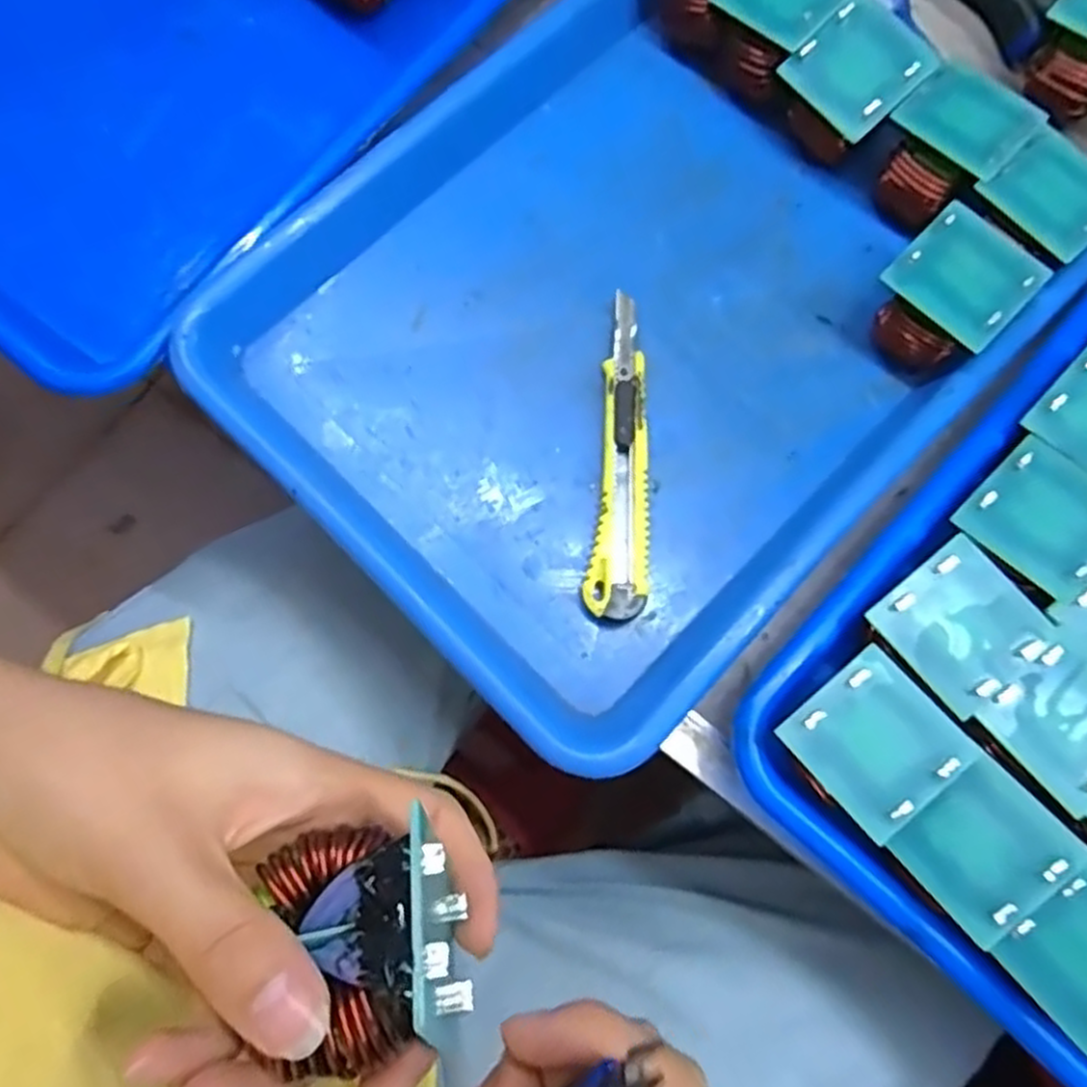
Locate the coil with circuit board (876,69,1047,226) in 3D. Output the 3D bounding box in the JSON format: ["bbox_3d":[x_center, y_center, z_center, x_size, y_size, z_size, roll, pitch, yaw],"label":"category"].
[{"bbox_3d":[0.168,-0.164,0.325,0.045,0.045,0.046,-43,81,-10],"label":"coil with circuit board"}]

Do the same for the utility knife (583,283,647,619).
[{"bbox_3d":[0.031,-0.038,0.319,0.022,0.012,0.139,3,77,-1],"label":"utility knife"}]

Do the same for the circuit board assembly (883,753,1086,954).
[{"bbox_3d":[0.139,0.096,0.242,0.045,0.005,0.041,-42,72,-2],"label":"circuit board assembly"}]

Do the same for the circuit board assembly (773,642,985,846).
[{"bbox_3d":[0.109,0.065,0.250,0.045,0.012,0.046,-40,80,-9],"label":"circuit board assembly"}]

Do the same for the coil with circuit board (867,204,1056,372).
[{"bbox_3d":[0.162,-0.098,0.316,0.045,0.046,0.047,-44,81,-10],"label":"coil with circuit board"}]

